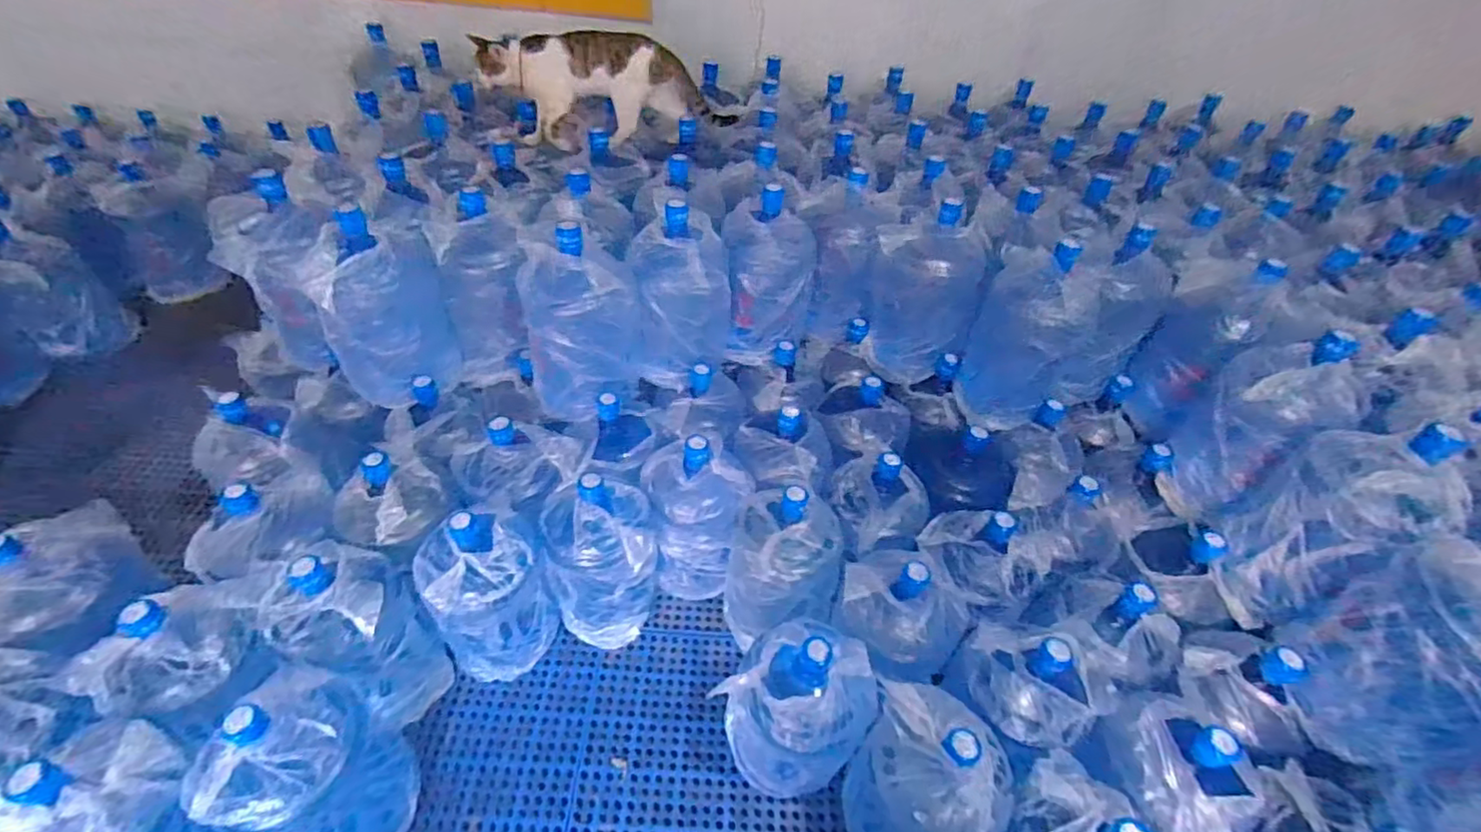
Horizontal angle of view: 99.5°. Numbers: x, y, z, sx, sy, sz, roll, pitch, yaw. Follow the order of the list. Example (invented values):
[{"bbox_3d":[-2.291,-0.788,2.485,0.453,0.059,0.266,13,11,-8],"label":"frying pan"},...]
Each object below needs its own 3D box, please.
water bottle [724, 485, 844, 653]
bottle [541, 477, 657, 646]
[{"bbox_3d":[0.103,0.376,1.549,0.259,0.443,0.252,2,45,-4],"label":"water bottle"},{"bbox_3d":[-0.336,0.346,1.538,0.246,0.470,0.226,3,45,-3],"label":"bottle"}]

